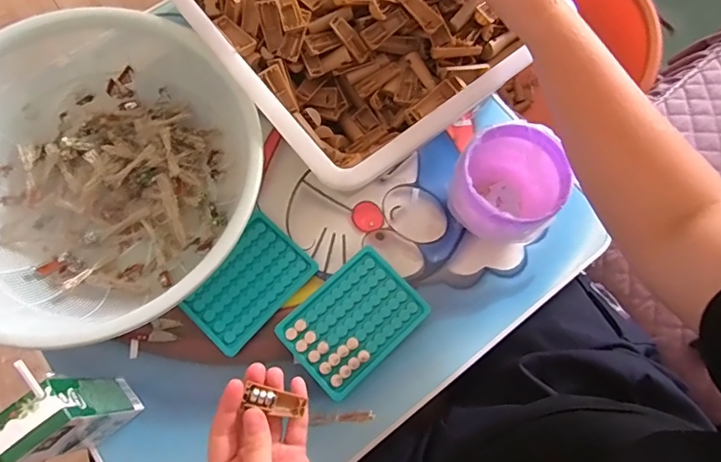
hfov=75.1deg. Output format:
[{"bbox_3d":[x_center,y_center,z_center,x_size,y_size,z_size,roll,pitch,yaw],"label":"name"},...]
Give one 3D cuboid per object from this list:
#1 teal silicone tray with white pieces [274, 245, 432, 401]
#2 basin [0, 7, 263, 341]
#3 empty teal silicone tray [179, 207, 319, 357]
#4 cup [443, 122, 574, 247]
[{"bbox_3d":[-0.007,0.088,0.469,0.130,0.007,0.095,-41,79,-16],"label":"teal silicone tray with white pieces"},{"bbox_3d":[-0.255,-0.051,0.469,0.290,0.120,0.310,0,73,-1],"label":"basin"},{"bbox_3d":[-0.120,0.054,0.499,0.089,0.010,0.129,41,76,10],"label":"empty teal silicone tray"},{"bbox_3d":[0.156,-0.045,0.505,0.106,0.087,0.109,0,73,-1],"label":"cup"}]

